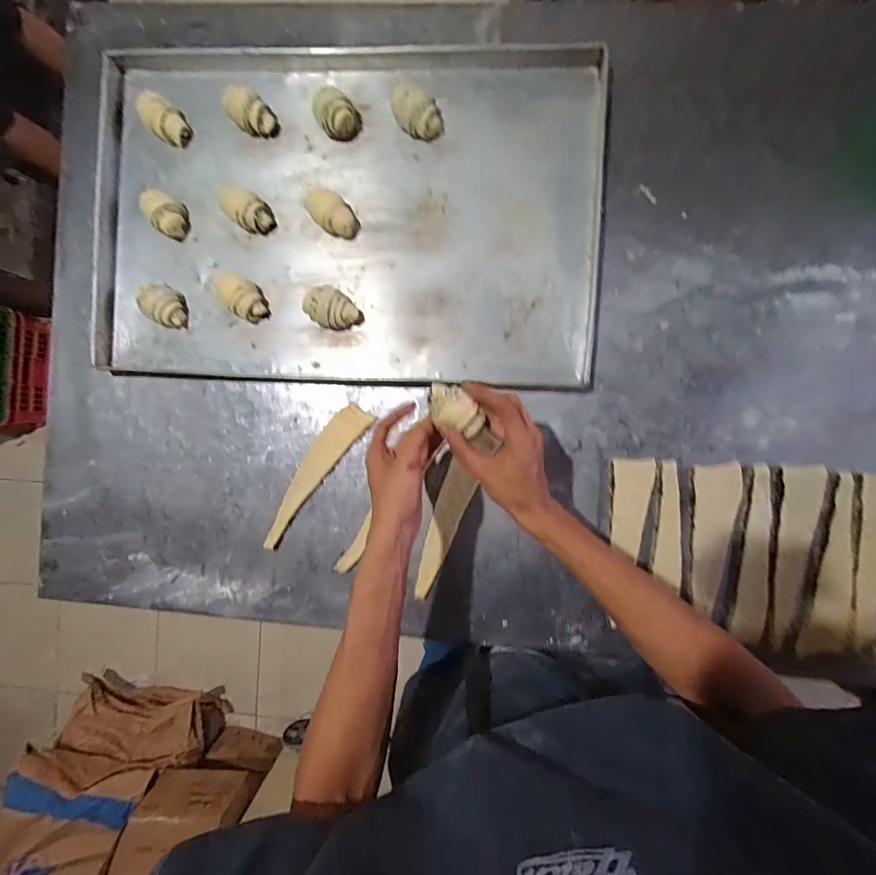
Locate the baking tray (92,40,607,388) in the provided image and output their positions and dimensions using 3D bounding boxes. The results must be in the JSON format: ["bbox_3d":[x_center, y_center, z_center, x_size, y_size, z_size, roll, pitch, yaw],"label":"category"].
[{"bbox_3d":[-0.143,-0.330,0.554,0.724,0.036,0.498,2,91,5],"label":"baking tray"}]

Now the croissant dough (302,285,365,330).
[{"bbox_3d":[-0.144,-0.176,0.549,0.072,0.039,0.055,34,93,4],"label":"croissant dough"}]

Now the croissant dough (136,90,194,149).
[{"bbox_3d":[-0.392,-0.457,0.574,0.078,0.036,0.051,43,93,3],"label":"croissant dough"}]

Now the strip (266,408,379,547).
[{"bbox_3d":[-0.182,0.051,0.568,0.049,0.013,0.230,38,93,3],"label":"strip"}]

